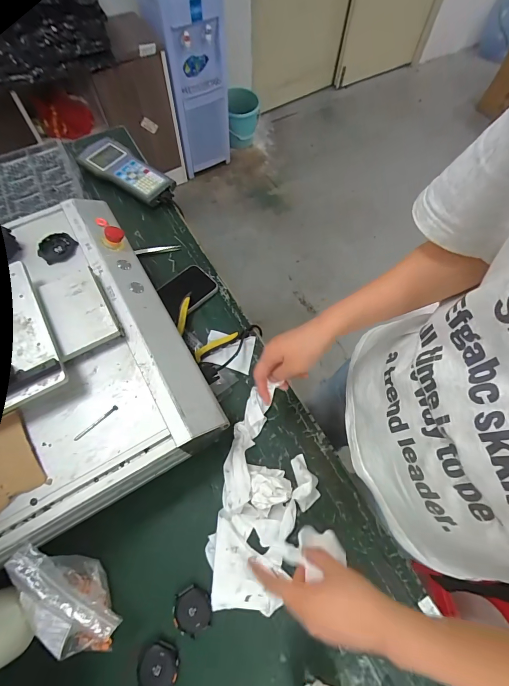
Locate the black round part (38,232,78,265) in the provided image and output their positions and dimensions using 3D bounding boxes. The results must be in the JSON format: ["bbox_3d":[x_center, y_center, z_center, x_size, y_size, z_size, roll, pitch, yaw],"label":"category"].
[{"bbox_3d":[-0.310,-0.149,0.507,0.054,0.007,0.054,1,65,-1],"label":"black round part"}]

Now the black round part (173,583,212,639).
[{"bbox_3d":[-0.084,0.358,0.432,0.050,0.008,0.051,1,65,-1],"label":"black round part"}]

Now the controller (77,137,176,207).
[{"bbox_3d":[-0.299,-0.406,0.767,0.250,0.034,0.095,31,68,12],"label":"controller"}]

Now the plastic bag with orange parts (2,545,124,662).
[{"bbox_3d":[-0.237,0.321,0.394,0.139,0.100,0.081,41,71,16],"label":"plastic bag with orange parts"}]

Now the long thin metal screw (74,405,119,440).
[{"bbox_3d":[-0.195,0.098,0.397,0.059,0.004,0.006,-41,72,-18],"label":"long thin metal screw"}]

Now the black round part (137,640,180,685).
[{"bbox_3d":[-0.123,0.409,0.407,0.050,0.007,0.049,1,65,-1],"label":"black round part"}]

